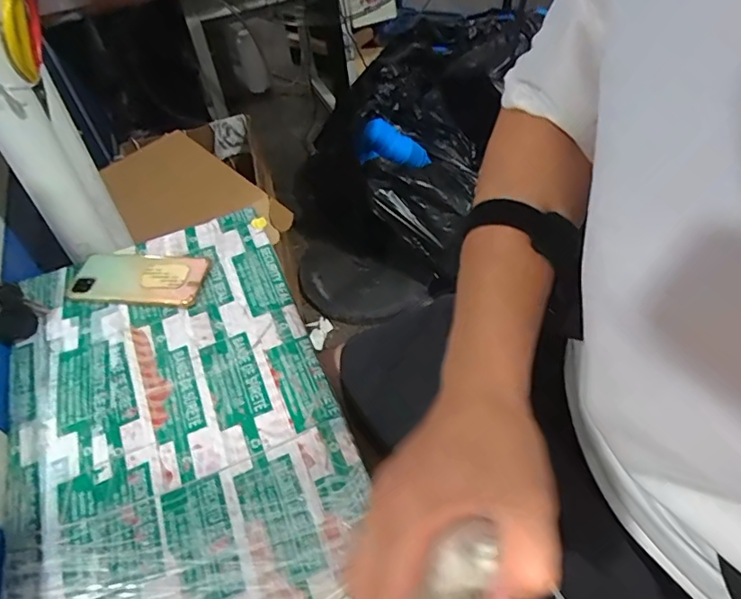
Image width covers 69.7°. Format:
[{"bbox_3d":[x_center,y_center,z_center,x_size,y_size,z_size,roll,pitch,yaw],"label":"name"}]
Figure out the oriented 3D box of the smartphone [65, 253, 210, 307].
[{"bbox_3d":[-0.290,-0.028,0.657,0.170,0.017,0.078,5,51,10],"label":"smartphone"}]

